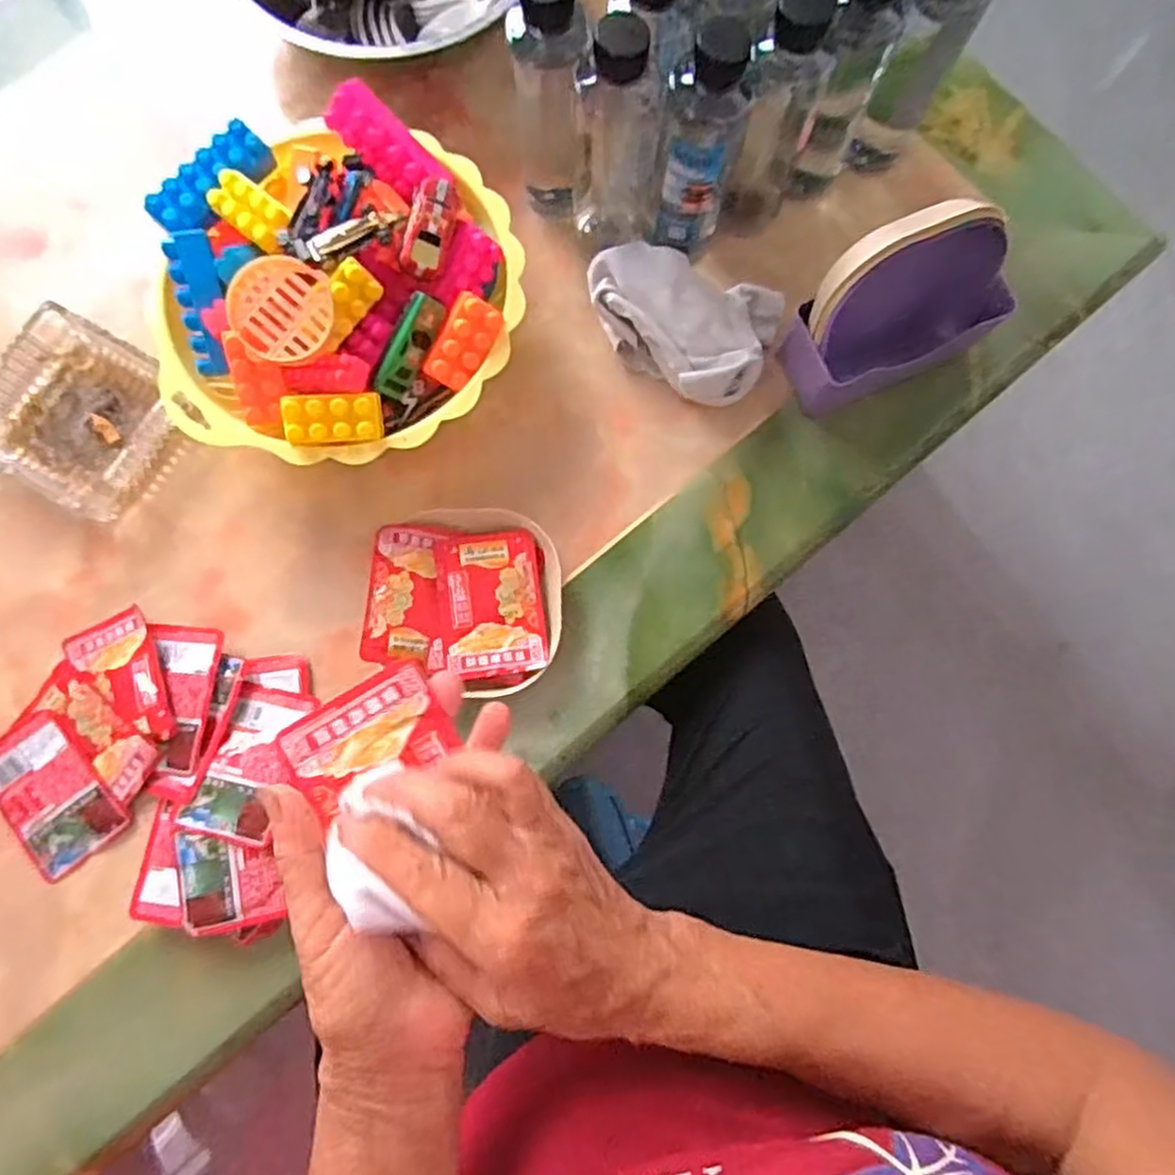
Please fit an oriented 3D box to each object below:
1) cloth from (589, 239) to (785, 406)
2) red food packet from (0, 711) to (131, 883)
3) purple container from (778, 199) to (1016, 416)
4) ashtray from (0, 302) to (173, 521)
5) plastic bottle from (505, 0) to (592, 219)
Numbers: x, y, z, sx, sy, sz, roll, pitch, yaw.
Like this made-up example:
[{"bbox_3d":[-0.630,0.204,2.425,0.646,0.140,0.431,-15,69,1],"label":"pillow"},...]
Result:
[{"bbox_3d":[0.063,-0.198,0.557,0.145,0.044,0.099,24,81,5],"label":"cloth"},{"bbox_3d":[-0.360,0.138,0.511,0.069,0.015,0.099,-34,81,-5],"label":"red food packet"},{"bbox_3d":[0.212,-0.190,0.508,0.144,0.120,0.076,-23,80,-3],"label":"purple container"},{"bbox_3d":[-0.367,-0.126,0.546,0.123,0.035,0.123,27,81,5],"label":"ashtray"},{"bbox_3d":[-0.024,-0.318,0.505,0.047,0.172,0.057,-11,80,-1],"label":"plastic bottle"}]

